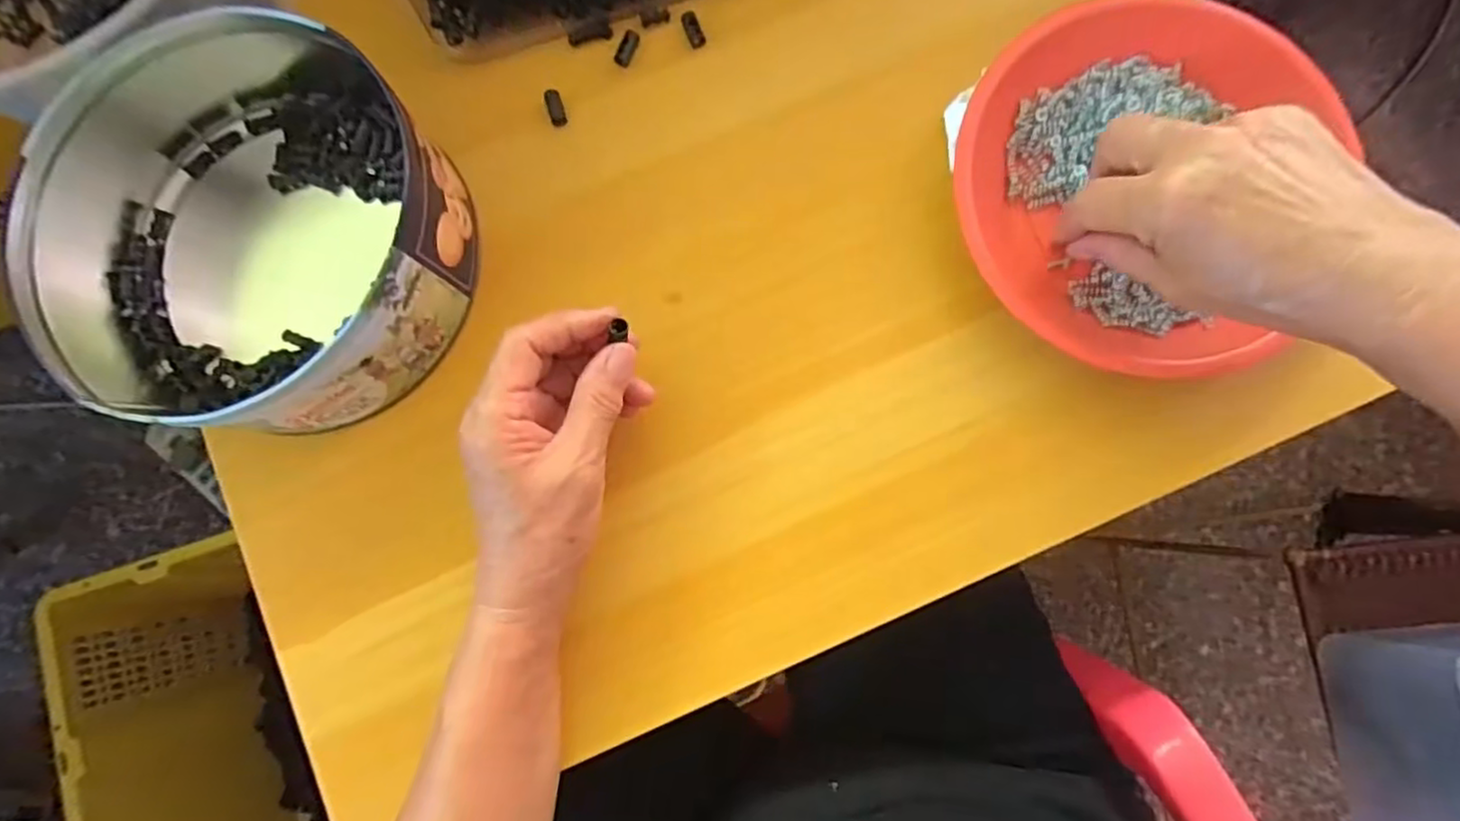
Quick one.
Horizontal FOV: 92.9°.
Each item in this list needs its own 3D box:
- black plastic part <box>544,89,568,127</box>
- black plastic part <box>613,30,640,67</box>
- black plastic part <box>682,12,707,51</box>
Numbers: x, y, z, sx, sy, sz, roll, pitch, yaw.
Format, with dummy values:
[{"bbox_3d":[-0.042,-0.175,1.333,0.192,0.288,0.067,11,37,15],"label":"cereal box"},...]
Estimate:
[{"bbox_3d":[-0.101,-0.175,0.401,0.010,0.004,0.021,-16,82,0],"label":"black plastic part"},{"bbox_3d":[-0.058,-0.206,0.395,0.009,0.006,0.021,22,84,5],"label":"black plastic part"},{"bbox_3d":[-0.021,-0.216,0.395,0.009,0.004,0.020,-24,97,-1],"label":"black plastic part"}]

